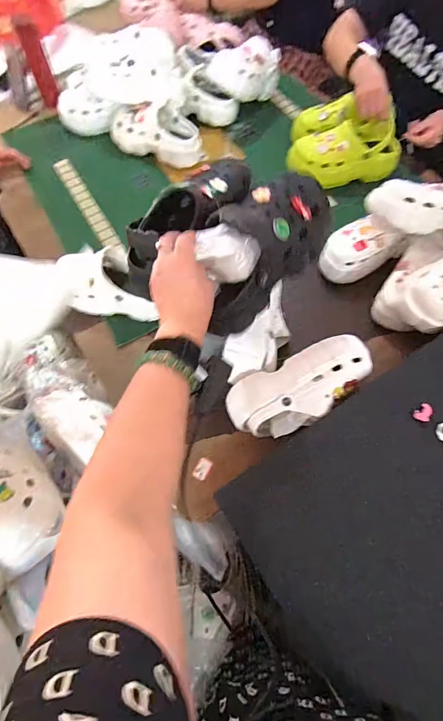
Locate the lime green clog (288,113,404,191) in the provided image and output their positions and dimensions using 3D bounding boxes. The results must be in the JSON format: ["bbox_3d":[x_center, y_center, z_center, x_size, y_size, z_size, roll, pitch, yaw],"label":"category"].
[{"bbox_3d":[0.303,-0.503,0.971,0.269,0.113,0.087,3,62,5],"label":"lime green clog"}]

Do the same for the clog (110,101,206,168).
[{"bbox_3d":[-0.170,-0.618,1.058,0.252,0.104,0.137,22,66,14],"label":"clog"}]

